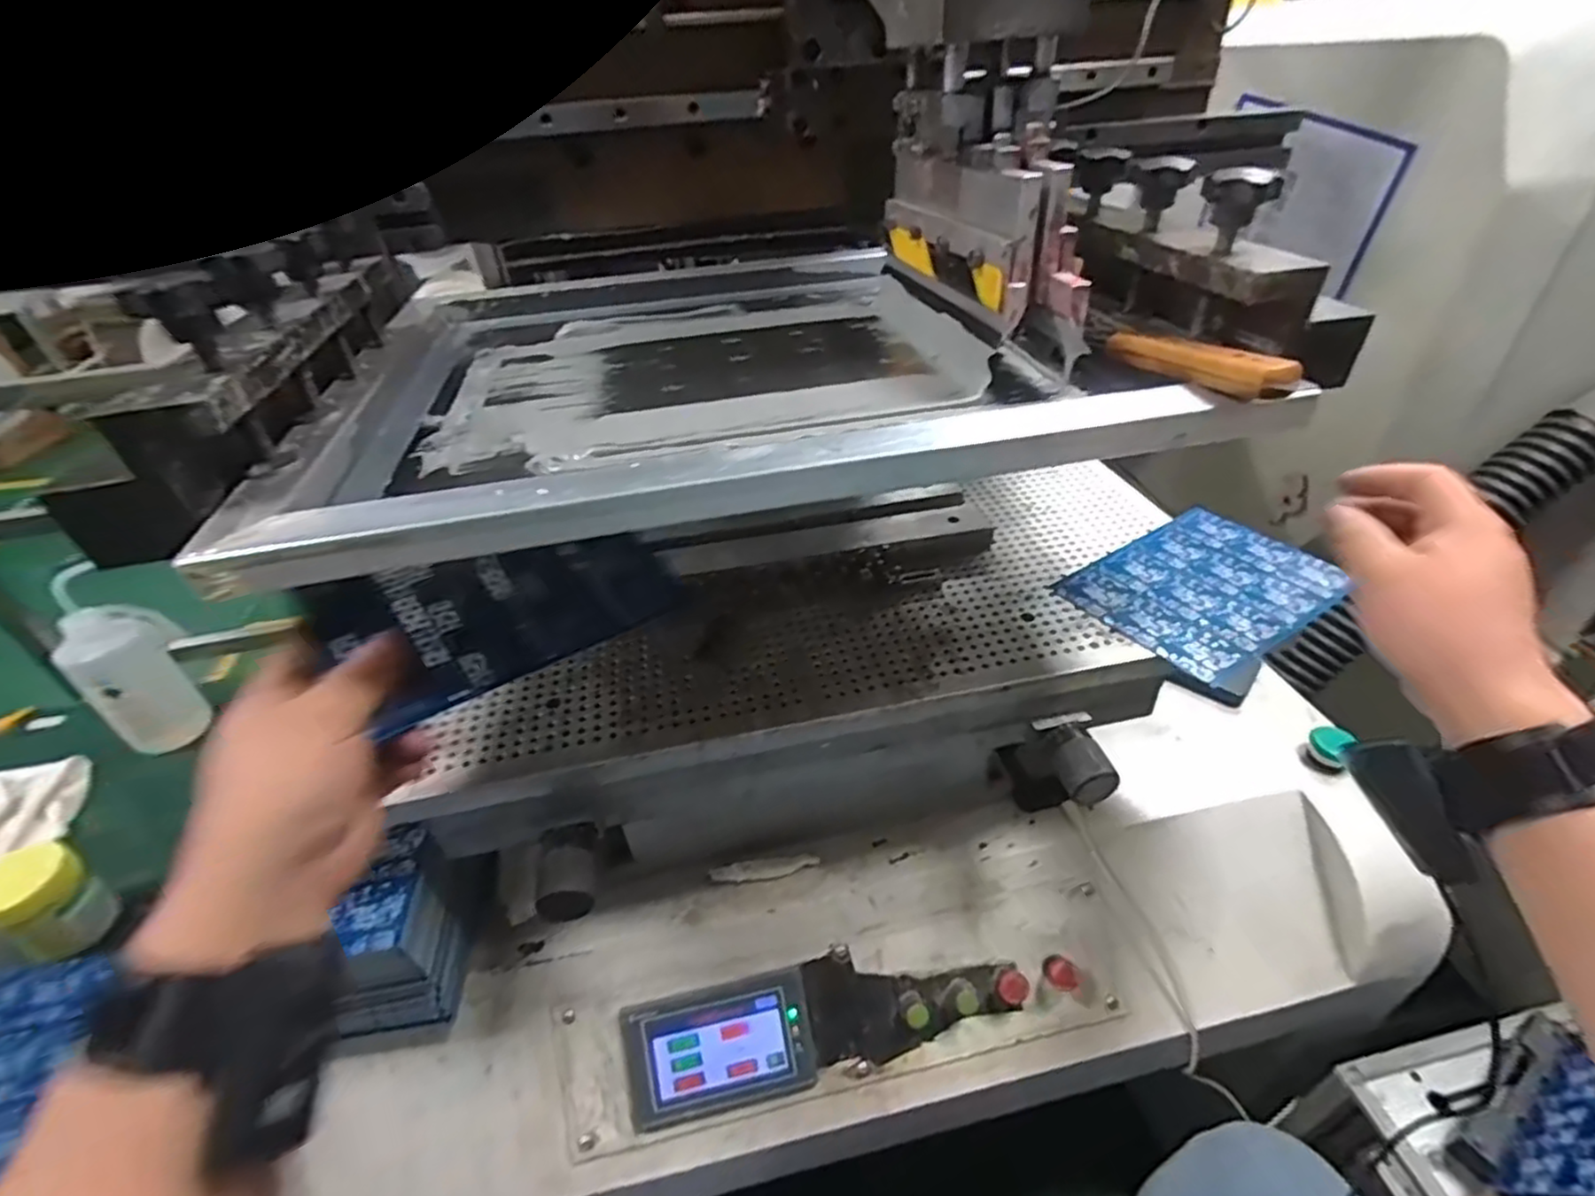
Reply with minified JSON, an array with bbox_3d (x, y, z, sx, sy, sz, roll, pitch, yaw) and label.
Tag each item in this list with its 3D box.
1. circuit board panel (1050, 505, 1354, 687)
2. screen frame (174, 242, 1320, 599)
[{"bbox_3d":[0.311,-0.011,0.528,0.188,0.006,0.134,-24,42,-24],"label":"circuit board panel"},{"bbox_3d":[-0.046,-0.163,0.467,0.489,0.036,0.437,-8,35,-8],"label":"screen frame"}]

